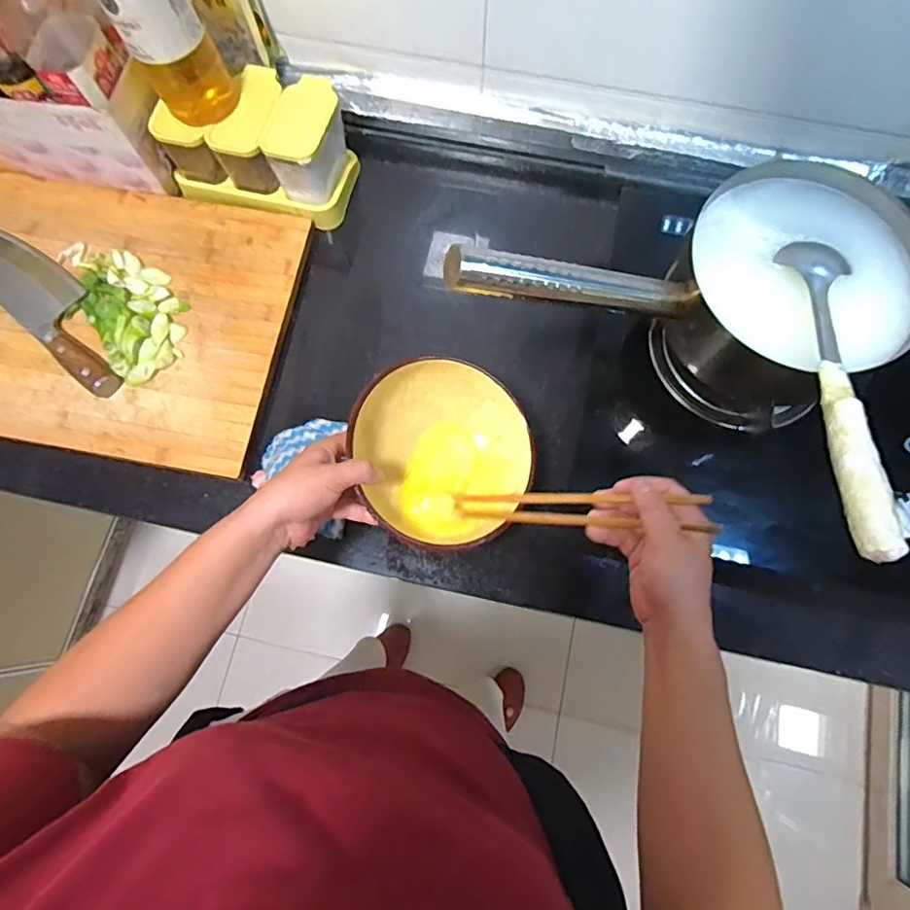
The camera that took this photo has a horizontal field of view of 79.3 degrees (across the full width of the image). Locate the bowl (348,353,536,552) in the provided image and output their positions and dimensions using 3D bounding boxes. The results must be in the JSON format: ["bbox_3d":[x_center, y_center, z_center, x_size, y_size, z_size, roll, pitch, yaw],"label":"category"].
[{"bbox_3d":[-0.011,-0.004,0.515,0.163,0.080,0.170,0,78,-1],"label":"bowl"}]

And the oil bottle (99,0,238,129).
[{"bbox_3d":[-0.297,-0.440,0.526,0.089,0.234,0.079,-24,77,-6],"label":"oil bottle"}]

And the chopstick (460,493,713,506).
[{"bbox_3d":[0.099,0.038,0.471,0.216,0.006,0.010,-2,76,26],"label":"chopstick"}]

